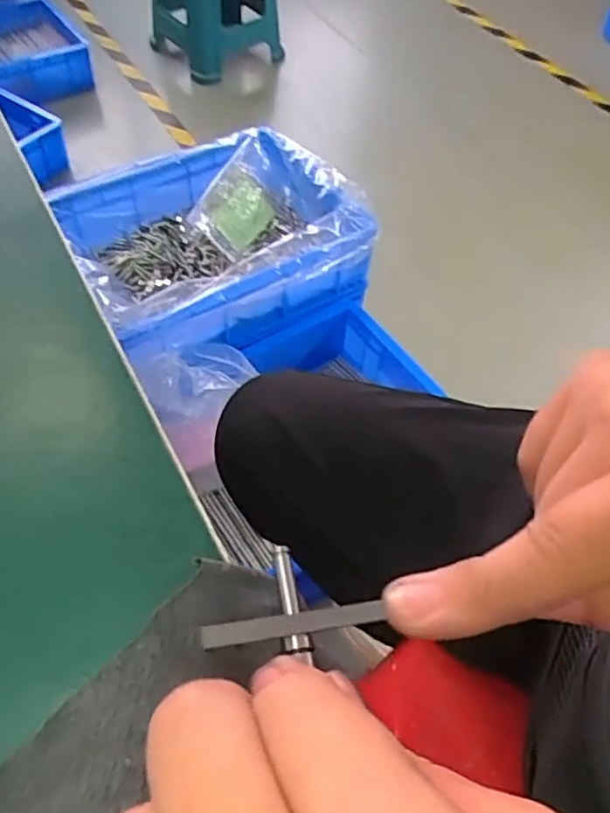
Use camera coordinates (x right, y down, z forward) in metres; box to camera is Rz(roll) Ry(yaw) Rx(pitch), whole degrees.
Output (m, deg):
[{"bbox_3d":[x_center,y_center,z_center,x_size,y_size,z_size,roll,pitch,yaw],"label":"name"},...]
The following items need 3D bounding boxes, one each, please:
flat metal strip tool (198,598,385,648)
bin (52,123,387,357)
[{"bbox_3d":[-0.002,0.051,0.154,0.043,0.004,0.005,-4,55,-13],"label":"flat metal strip tool"},{"bbox_3d":[-0.135,-0.231,0.933,0.394,0.121,0.288,-26,60,-20],"label":"bin"}]

